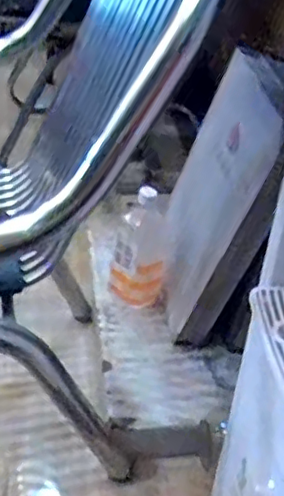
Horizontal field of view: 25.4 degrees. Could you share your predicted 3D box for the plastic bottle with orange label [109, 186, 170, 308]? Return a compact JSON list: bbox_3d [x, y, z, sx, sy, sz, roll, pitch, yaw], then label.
[{"bbox_3d":[-0.005,-0.004,1.116,0.102,0.192,0.097,6,38,2],"label":"plastic bottle with orange label"}]

